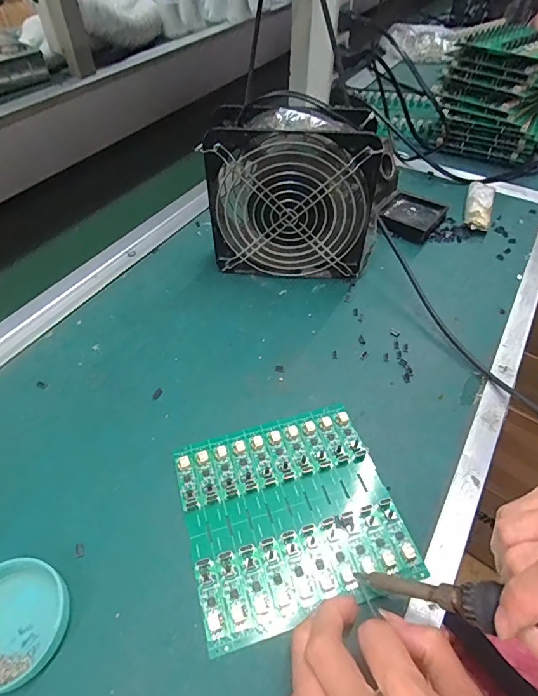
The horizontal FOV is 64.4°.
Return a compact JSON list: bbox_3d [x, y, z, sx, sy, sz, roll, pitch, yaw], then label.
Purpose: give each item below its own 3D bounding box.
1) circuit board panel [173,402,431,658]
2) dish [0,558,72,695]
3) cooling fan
[{"bbox_3d":[0.014,0.109,0.297,0.140,0.006,0.133,-15,51,-12],"label":"circuit board panel"},{"bbox_3d":[-0.150,0.158,0.246,0.064,0.013,0.063,0,49,0],"label":"dish"},{"bbox_3d":[0.026,-0.146,0.415,0.162,0.152,0.060,3,50,3],"label":"cooling fan"}]

